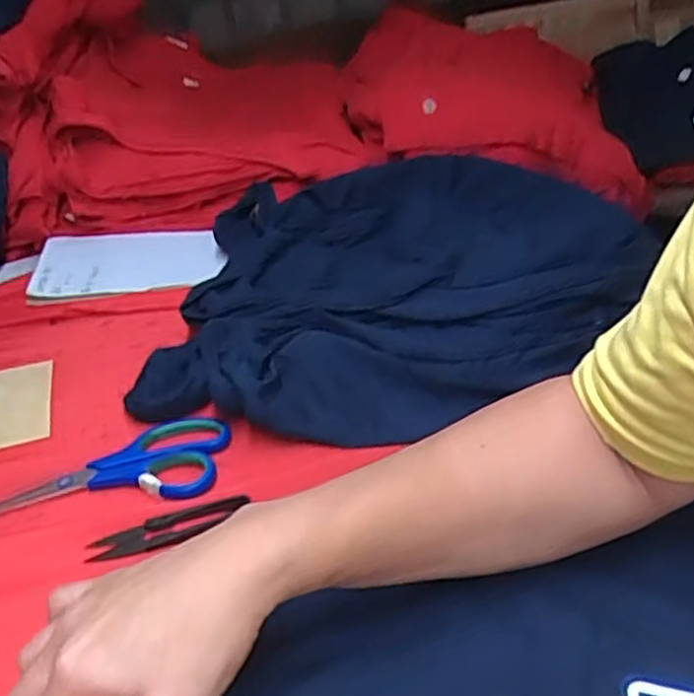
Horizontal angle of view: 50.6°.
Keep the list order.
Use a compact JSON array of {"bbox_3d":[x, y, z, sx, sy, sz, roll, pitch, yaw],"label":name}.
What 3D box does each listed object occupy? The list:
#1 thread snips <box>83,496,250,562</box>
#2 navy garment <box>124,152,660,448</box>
[{"bbox_3d":[-0.109,0.111,0.453,0.098,0.004,0.027,-15,34,-8],"label":"thread snips"},{"bbox_3d":[0.054,-0.073,0.644,0.383,0.048,0.400,-3,34,11],"label":"navy garment"}]

